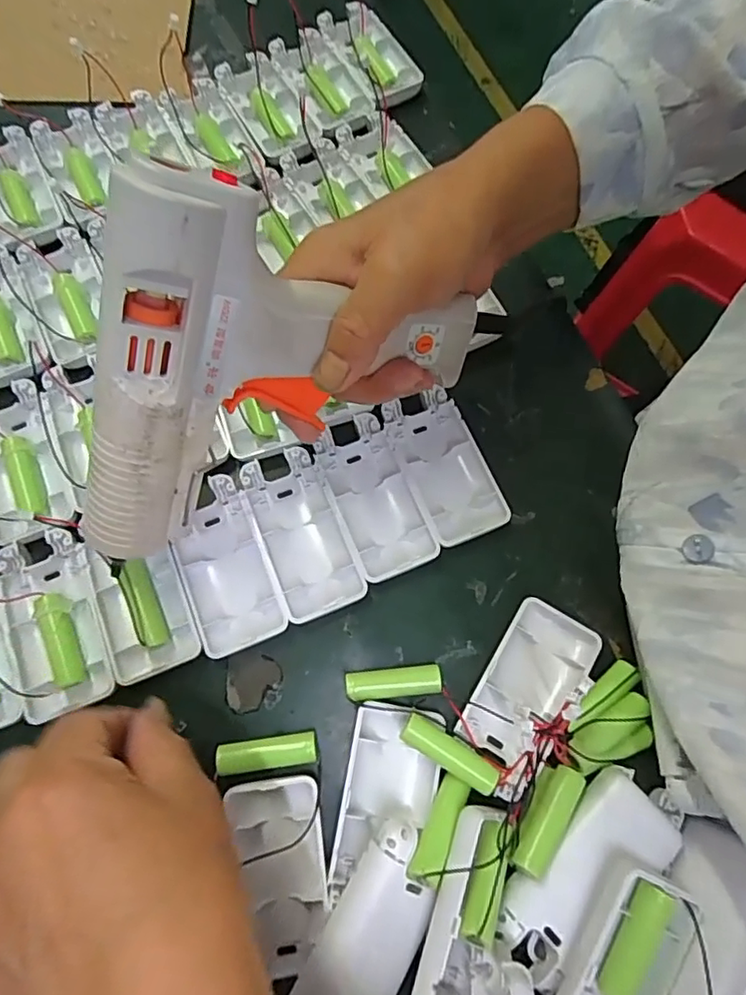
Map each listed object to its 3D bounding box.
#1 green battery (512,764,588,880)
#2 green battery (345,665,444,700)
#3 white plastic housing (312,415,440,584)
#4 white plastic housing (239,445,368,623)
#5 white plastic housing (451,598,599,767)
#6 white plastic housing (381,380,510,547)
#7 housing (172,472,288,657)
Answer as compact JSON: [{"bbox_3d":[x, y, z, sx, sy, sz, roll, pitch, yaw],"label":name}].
[{"bbox_3d":[0.081,0.149,0.263,0.015,0.014,0.050,36,53,8],"label":"green battery"},{"bbox_3d":[0.011,0.097,0.298,0.049,0.014,0.014,-4,74,-3],"label":"green battery"},{"bbox_3d":[-0.001,-0.001,0.325,0.043,0.012,0.094,-21,76,-8],"label":"white plastic housing"},{"bbox_3d":[-0.040,0.019,0.318,0.043,0.013,0.095,-21,76,-8],"label":"white plastic housing"},{"bbox_3d":[0.084,0.099,0.299,0.049,0.015,0.080,31,75,7],"label":"white plastic housing"},{"bbox_3d":[0.041,-0.020,0.333,0.043,0.013,0.093,-22,76,-8],"label":"white plastic housing"},{"bbox_3d":[-0.082,0.037,0.310,0.044,0.012,0.091,-21,76,-8],"label":"housing"}]

